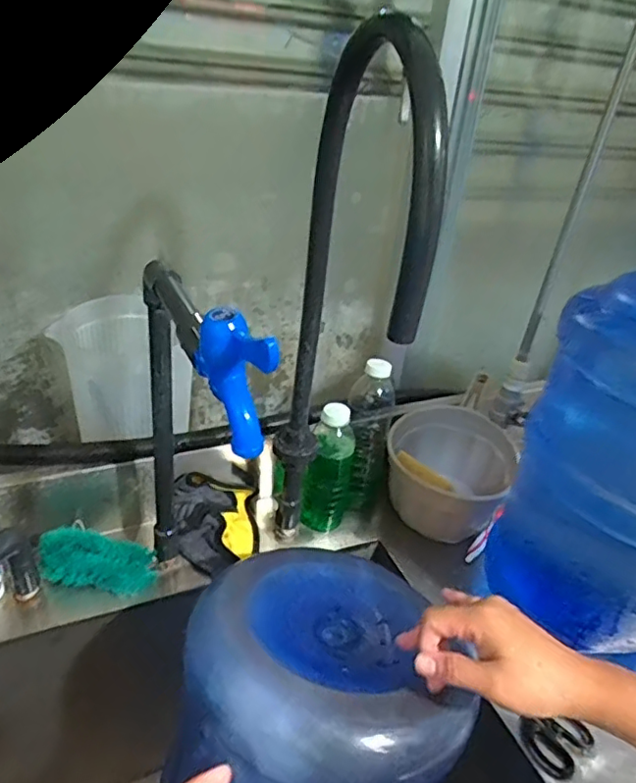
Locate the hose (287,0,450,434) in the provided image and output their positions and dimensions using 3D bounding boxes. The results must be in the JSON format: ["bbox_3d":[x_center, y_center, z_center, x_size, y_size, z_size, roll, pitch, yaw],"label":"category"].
[{"bbox_3d":[0.025,-0.091,0.486,0.019,0.365,0.234,-5,32,-18],"label":"hose"}]

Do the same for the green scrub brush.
[{"bbox_3d":[-0.242,0.186,0.646,0.124,0.033,0.056,19,28,-11],"label":"green scrub brush"}]

